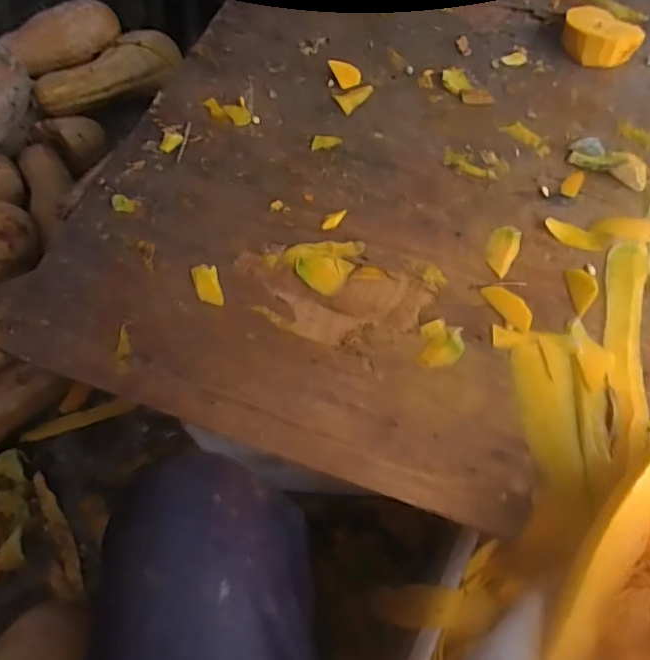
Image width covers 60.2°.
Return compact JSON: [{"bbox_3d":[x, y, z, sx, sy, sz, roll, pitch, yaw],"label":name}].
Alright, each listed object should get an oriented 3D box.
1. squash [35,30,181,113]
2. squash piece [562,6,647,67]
[{"bbox_3d":[-0.408,-0.489,1.075,0.100,0.083,0.303,34,56,19],"label":"squash"},{"bbox_3d":[0.309,-0.328,0.629,0.088,0.037,0.059,21,66,14],"label":"squash piece"}]

